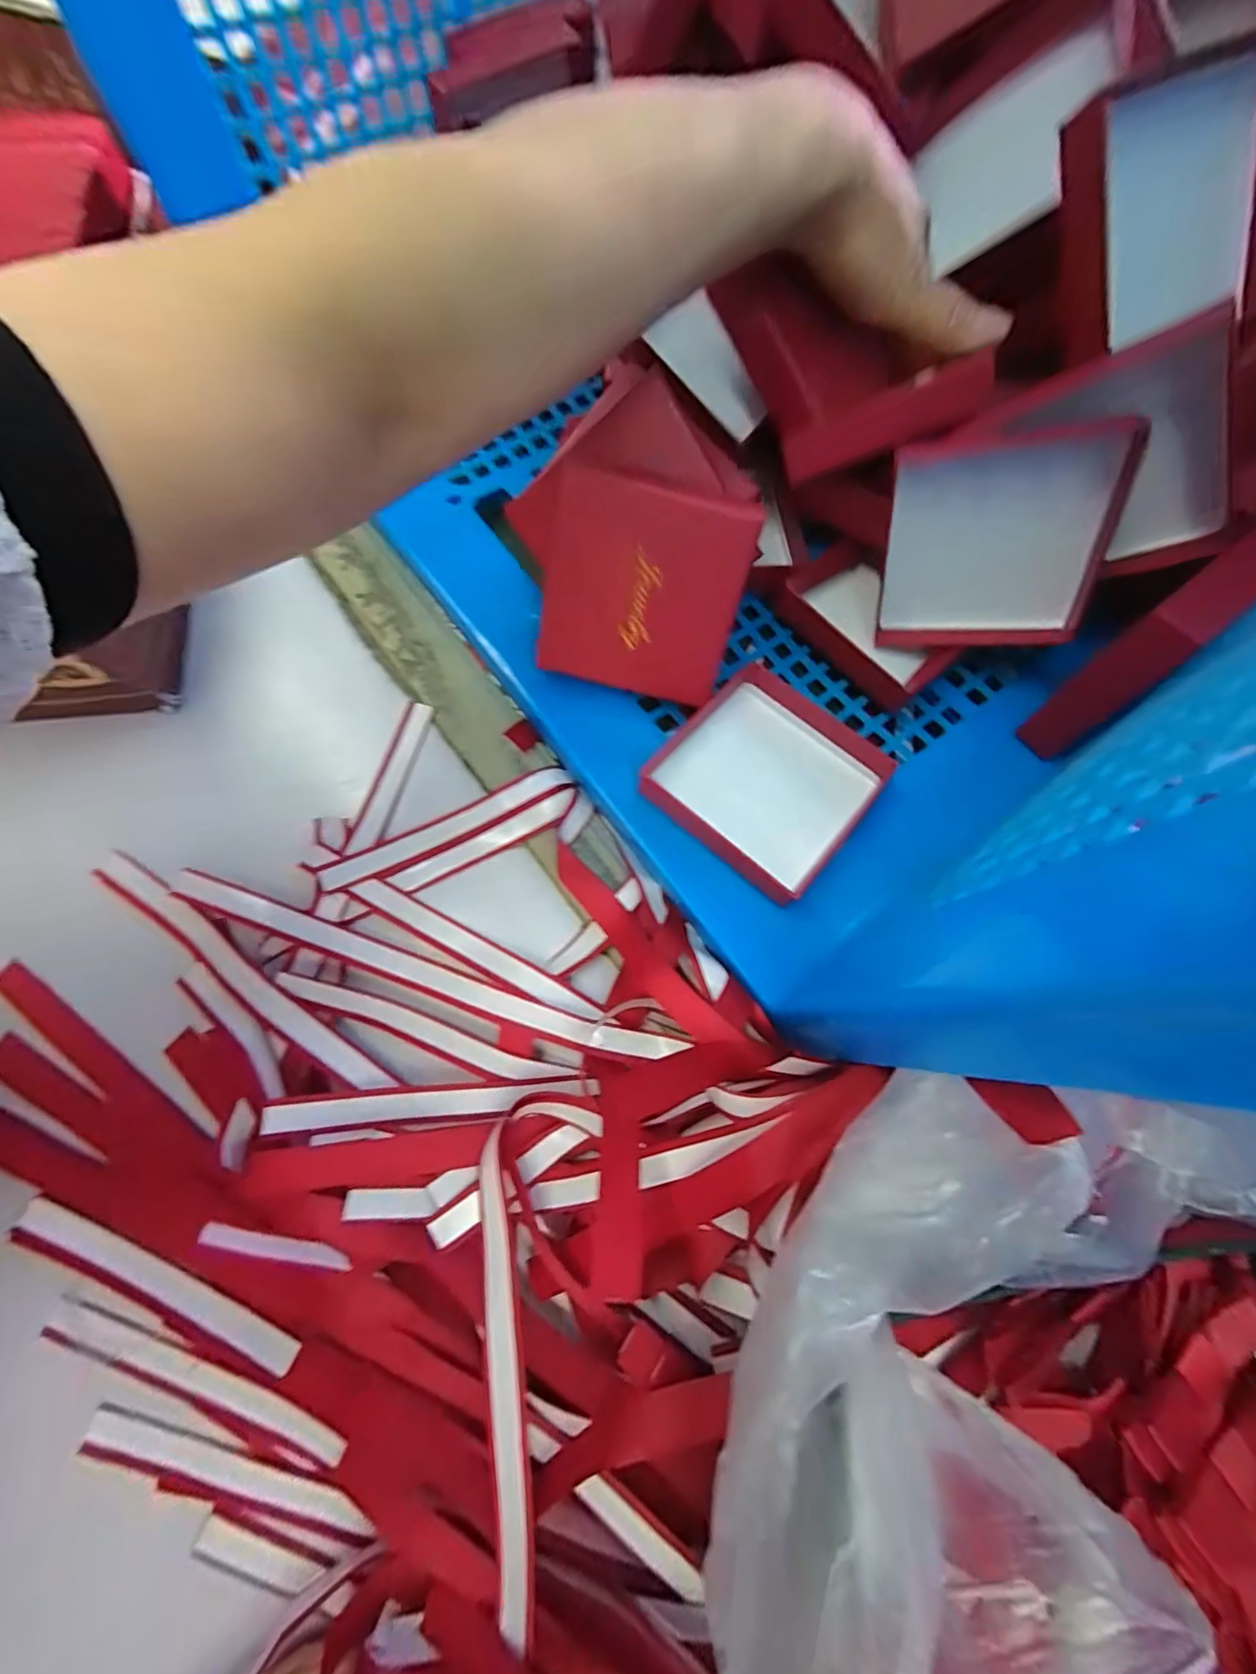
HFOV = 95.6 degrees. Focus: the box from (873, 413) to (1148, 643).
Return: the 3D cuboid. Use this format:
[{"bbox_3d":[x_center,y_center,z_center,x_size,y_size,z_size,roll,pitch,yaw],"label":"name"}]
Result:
[{"bbox_3d":[0.173,-0.137,0.272,0.092,0.090,0.015,7,50,22],"label":"box"}]

